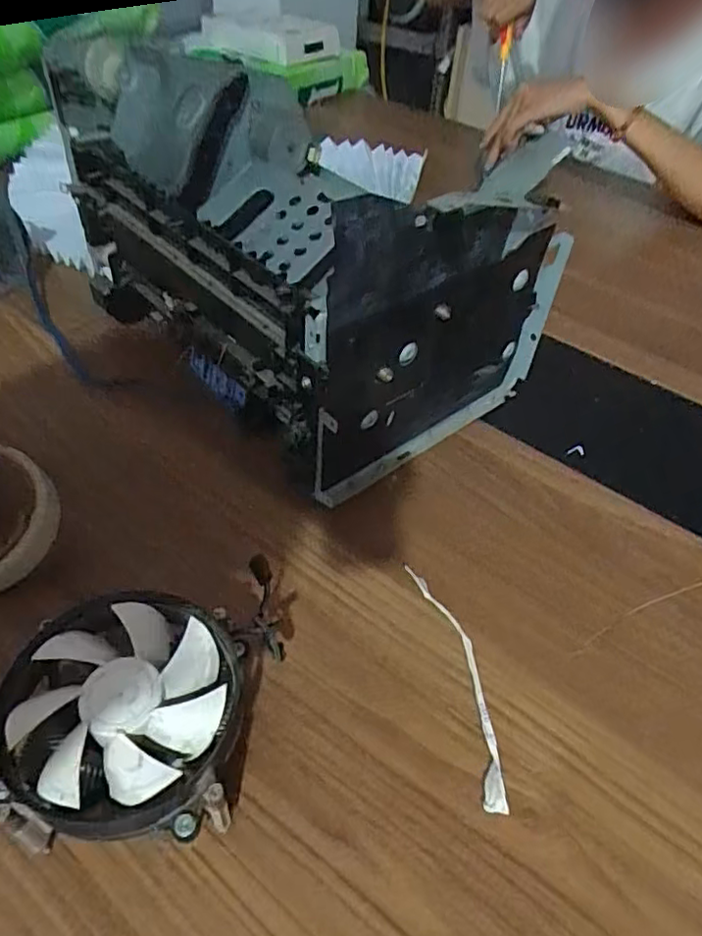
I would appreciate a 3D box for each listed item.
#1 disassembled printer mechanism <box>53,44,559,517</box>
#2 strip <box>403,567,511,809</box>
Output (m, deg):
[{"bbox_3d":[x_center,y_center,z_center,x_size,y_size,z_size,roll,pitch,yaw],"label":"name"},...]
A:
[{"bbox_3d":[-0.043,-0.170,0.468,0.218,0.183,0.328,-32,57,-29],"label":"disassembled printer mechanism"},{"bbox_3d":[0.059,0.110,0.332,0.023,0.006,0.135,-7,48,-11],"label":"strip"}]

